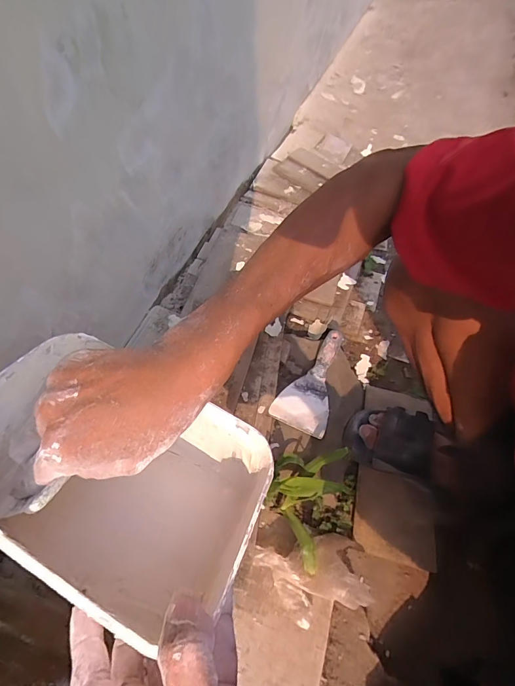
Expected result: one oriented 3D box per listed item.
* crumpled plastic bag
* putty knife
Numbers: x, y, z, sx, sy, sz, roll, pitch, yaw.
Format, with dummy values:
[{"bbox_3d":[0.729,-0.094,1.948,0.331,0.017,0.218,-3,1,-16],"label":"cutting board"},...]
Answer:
[{"bbox_3d":[0.082,0.334,0.523,0.151,0.057,0.102,-11,56,-5],"label":"crumpled plastic bag"},{"bbox_3d":[0.103,0.059,0.638,0.090,0.022,0.192,22,59,17],"label":"putty knife"}]

